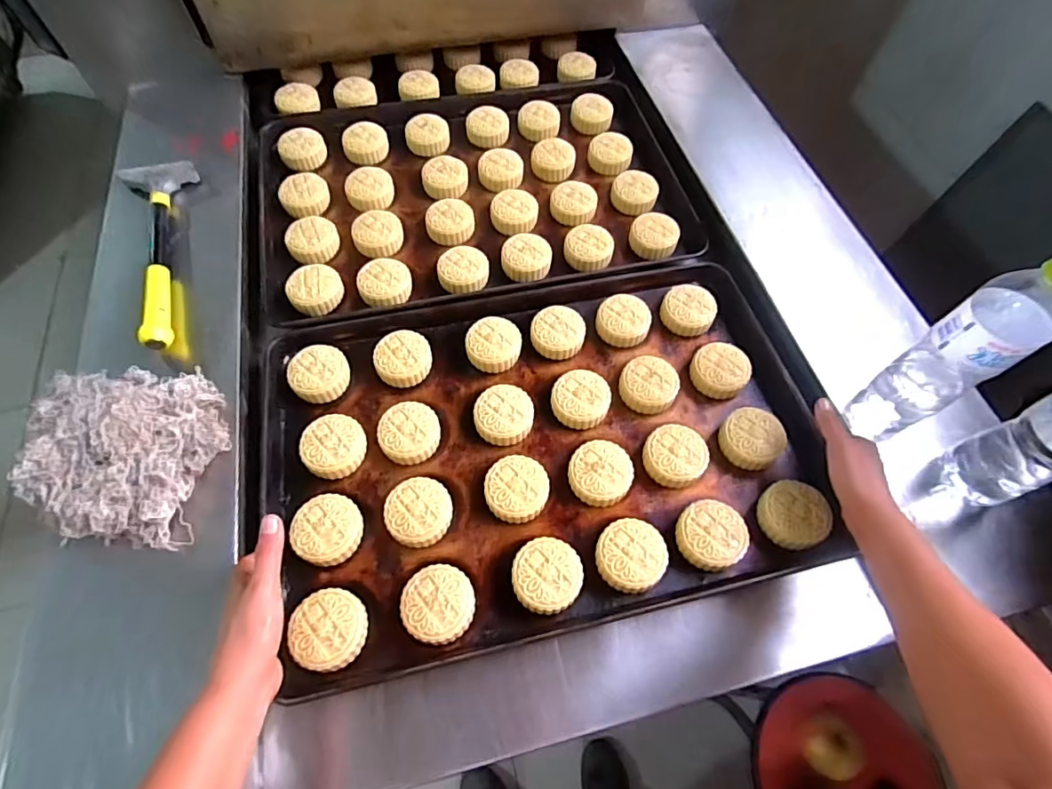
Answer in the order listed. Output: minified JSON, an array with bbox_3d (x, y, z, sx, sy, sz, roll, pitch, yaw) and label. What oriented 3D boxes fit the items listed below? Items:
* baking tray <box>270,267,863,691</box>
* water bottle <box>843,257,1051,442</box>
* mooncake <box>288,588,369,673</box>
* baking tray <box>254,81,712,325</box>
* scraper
[{"bbox_3d":[0.023,0.045,0.577,0.585,0.036,0.392,-11,62,-7],"label":"baking tray"},{"bbox_3d":[0.406,-0.034,0.483,0.065,0.250,0.062,-1,61,-3],"label":"water bottle"},{"bbox_3d":[-0.180,0.215,0.469,0.065,0.023,0.065,-10,58,-8],"label":"mooncake"},{"bbox_3d":[-0.084,-0.316,0.766,0.594,0.042,0.423,-13,64,-8],"label":"baking tray"},{"bbox_3d":[-0.469,-0.185,0.653,0.095,0.023,0.313,-11,63,-15],"label":"scraper"}]

